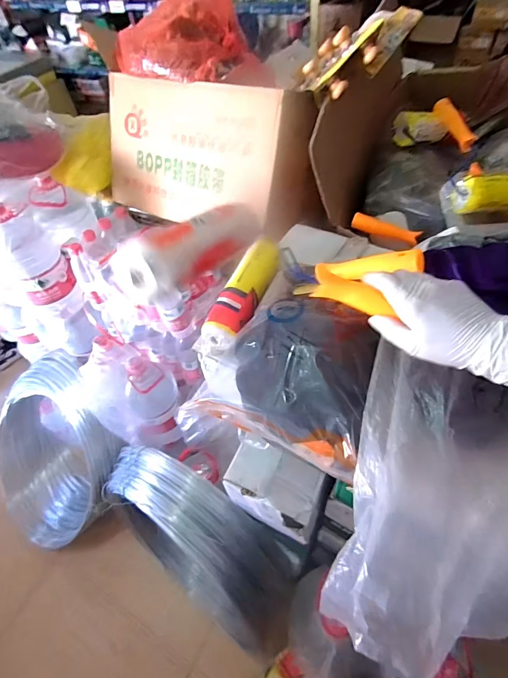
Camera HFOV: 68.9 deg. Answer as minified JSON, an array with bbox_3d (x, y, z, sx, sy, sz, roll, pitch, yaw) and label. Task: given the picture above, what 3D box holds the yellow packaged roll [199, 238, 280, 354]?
[{"bbox_3d":[-0.014,-0.077,0.652,0.067,0.062,0.234,18,55,19],"label":"yellow packaged roll"}]

